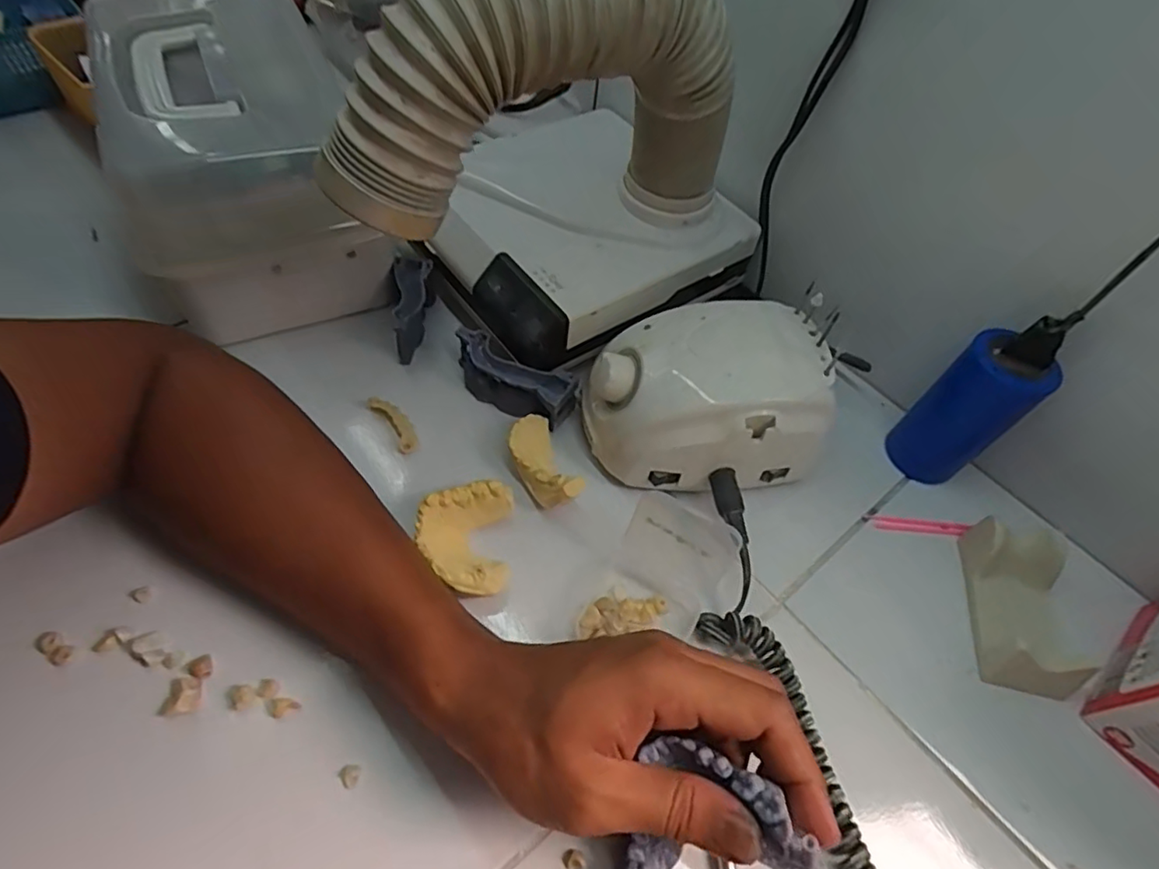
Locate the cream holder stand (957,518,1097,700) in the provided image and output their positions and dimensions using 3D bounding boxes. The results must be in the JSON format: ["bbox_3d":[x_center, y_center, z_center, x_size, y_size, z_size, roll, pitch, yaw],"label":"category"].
[{"bbox_3d":[0.257,0.098,0.347,0.053,0.032,0.092,13,55,1],"label":"cream holder stand"}]

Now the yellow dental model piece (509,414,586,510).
[{"bbox_3d":[-0.023,0.016,0.365,0.029,0.028,0.063,-17,59,-18],"label":"yellow dental model piece"}]

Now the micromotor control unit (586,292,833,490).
[{"bbox_3d":[0.076,-0.026,0.370,0.139,0.068,0.098,-1,56,-8],"label":"micromotor control unit"}]

